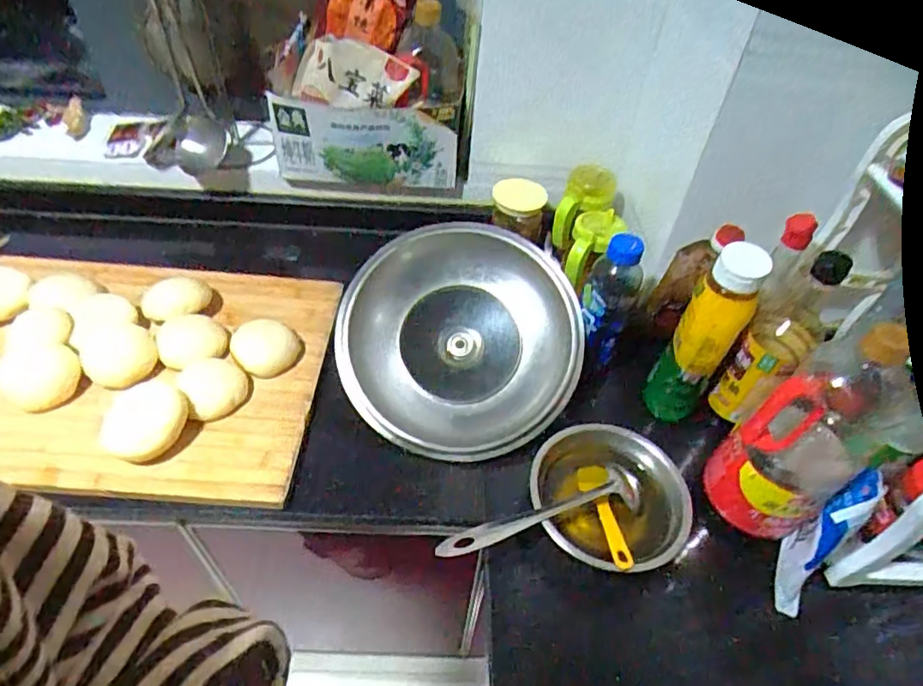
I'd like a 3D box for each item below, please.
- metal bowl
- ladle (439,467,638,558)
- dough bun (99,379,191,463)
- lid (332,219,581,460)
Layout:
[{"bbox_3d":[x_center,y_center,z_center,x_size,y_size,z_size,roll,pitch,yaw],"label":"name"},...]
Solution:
[{"bbox_3d":[0.157,0.169,0.622,0.145,0.076,0.156,2,48,-2],"label":"metal bowl"},{"bbox_3d":[0.080,0.168,0.587,0.228,0.038,0.047,-12,50,-14],"label":"ladle"},{"bbox_3d":[-0.362,0.086,0.648,0.098,0.035,0.085,20,49,13],"label":"dough bun"},{"bbox_3d":[-0.001,-0.004,0.732,0.286,0.048,0.291,0,75,2],"label":"lid"}]

